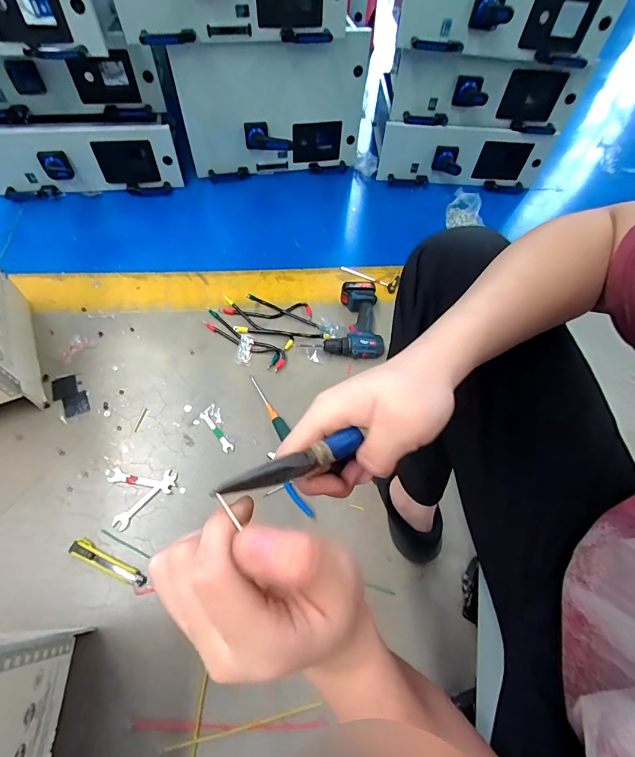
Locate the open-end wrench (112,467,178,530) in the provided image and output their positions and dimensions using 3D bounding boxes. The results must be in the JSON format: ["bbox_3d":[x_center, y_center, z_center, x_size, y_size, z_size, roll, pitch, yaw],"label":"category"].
[{"bbox_3d":[-0.356,0.249,0.768,0.031,0.004,0.148,37,65,17],"label":"open-end wrench"}]

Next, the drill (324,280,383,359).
[{"bbox_3d":[0.107,-0.156,0.991,0.144,0.069,0.209,9,60,2],"label":"drill"}]

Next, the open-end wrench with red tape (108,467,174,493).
[{"bbox_3d":[-0.376,0.219,0.786,0.134,0.004,0.029,13,61,4],"label":"open-end wrench with red tape"}]

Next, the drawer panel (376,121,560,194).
[{"bbox_3d":[0.507,-0.758,1.282,0.568,0.177,0.065,3,60,-2],"label":"drawer panel"}]

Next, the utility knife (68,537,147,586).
[{"bbox_3d":[-0.400,0.353,0.702,0.154,0.016,0.032,25,62,10],"label":"utility knife"}]

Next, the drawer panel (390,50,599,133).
[{"bbox_3d":[0.520,-0.864,1.124,0.561,0.177,0.042,3,60,-2],"label":"drawer panel"}]

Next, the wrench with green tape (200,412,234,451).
[{"bbox_3d":[-0.234,0.124,0.852,0.021,0.005,0.119,-35,68,-20],"label":"wrench with green tape"}]

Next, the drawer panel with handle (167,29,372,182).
[{"bbox_3d":[-0.127,-0.869,1.209,0.595,0.360,0.086,-15,62,-12],"label":"drawer panel with handle"}]

